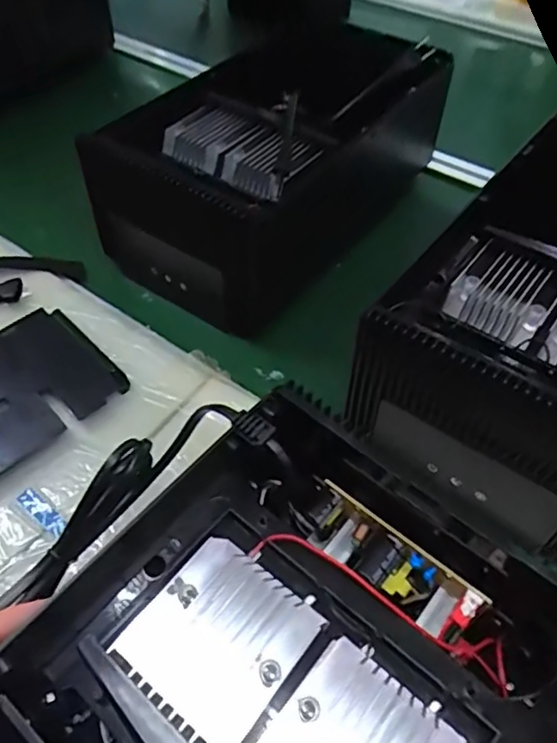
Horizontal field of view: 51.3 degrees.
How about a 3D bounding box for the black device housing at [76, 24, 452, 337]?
[{"bbox_3d":[-0.006,-0.211,0.580,0.193,0.136,0.346,30,56,21],"label":"black device housing"}]

